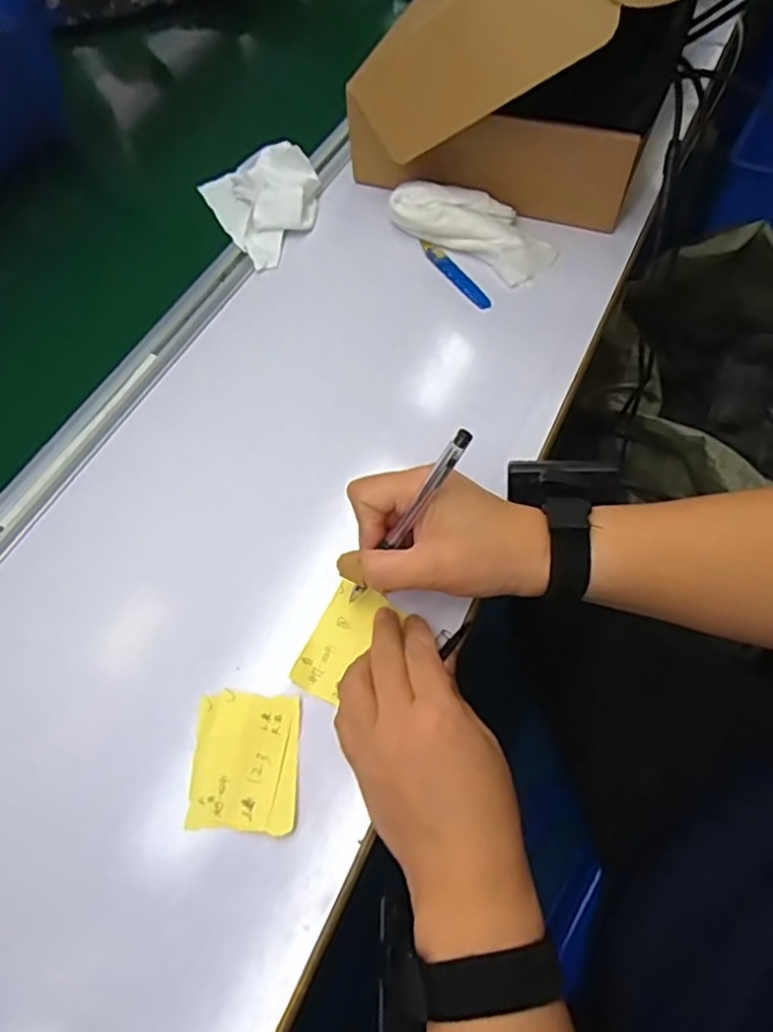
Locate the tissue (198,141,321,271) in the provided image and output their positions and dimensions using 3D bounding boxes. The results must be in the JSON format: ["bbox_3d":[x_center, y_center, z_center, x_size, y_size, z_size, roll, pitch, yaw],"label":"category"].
[{"bbox_3d":[-0.115,-0.306,0.593,0.099,0.035,0.156,-31,63,-13],"label":"tissue"}]

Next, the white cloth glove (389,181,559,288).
[{"bbox_3d":[0.079,-0.259,0.551,0.142,0.038,0.061,33,67,20],"label":"white cloth glove"}]

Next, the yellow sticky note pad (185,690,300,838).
[{"bbox_3d":[-0.079,0.137,0.349,0.059,0.008,0.071,1,60,4],"label":"yellow sticky note pad"}]

